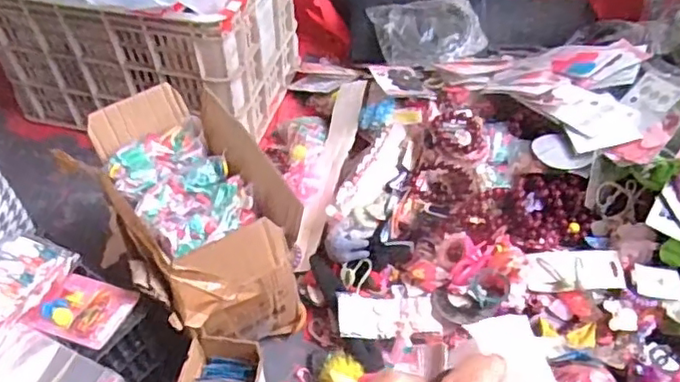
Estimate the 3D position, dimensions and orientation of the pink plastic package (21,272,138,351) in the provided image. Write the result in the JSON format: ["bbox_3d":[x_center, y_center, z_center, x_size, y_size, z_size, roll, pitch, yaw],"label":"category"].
[{"bbox_3d":[-0.293,0.136,0.712,0.099,0.021,0.081,15,50,15],"label":"pink plastic package"}]

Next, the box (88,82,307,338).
[{"bbox_3d":[-0.203,0.043,0.867,0.210,0.218,0.338,-25,52,-20],"label":"box"}]

